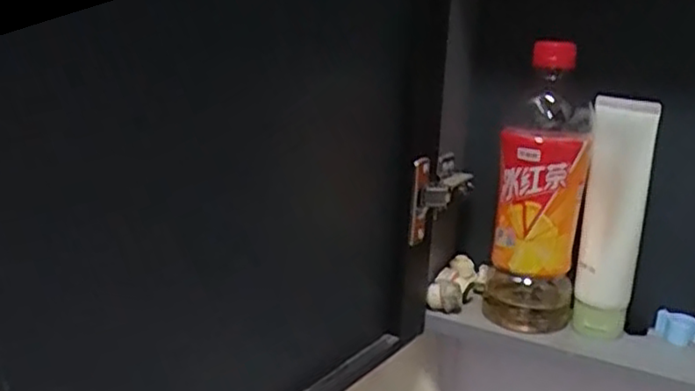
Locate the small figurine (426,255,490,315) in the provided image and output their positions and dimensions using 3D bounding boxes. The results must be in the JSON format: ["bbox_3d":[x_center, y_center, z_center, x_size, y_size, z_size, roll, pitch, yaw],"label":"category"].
[{"bbox_3d":[0.089,0.072,0.562,0.029,0.024,0.075,14,19,30],"label":"small figurine"}]

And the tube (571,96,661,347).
[{"bbox_3d":[0.193,0.016,0.507,0.044,0.165,0.048,9,17,16],"label":"tube"}]

